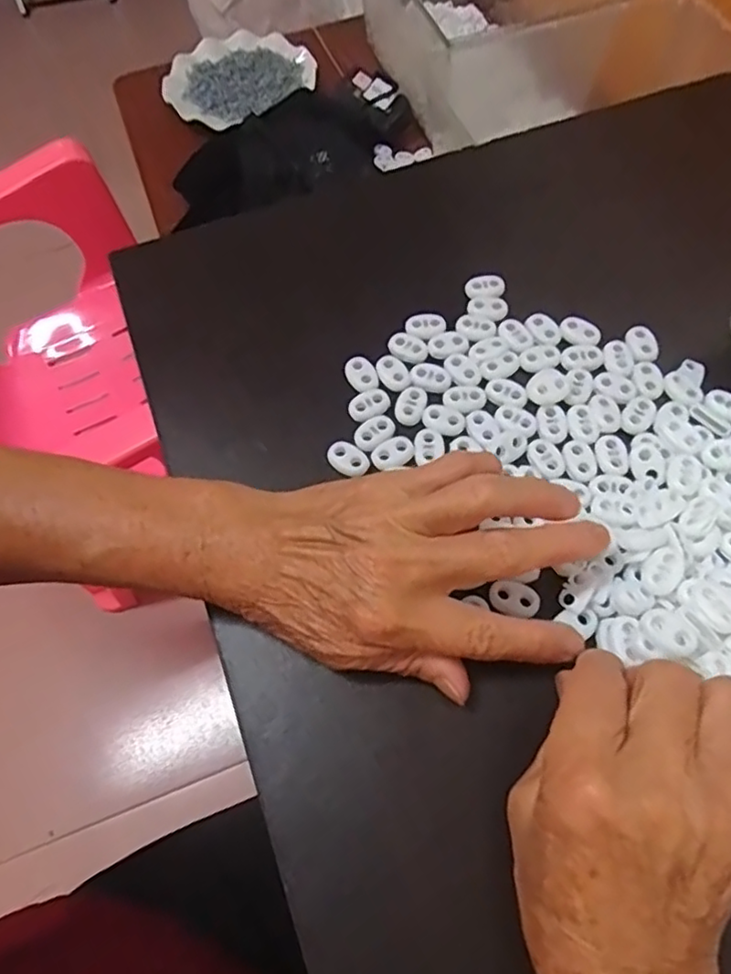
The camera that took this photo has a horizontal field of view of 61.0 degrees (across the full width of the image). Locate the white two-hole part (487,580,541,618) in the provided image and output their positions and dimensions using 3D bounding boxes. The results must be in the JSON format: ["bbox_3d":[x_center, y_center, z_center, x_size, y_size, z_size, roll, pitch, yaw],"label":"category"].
[{"bbox_3d":[0.067,0.050,0.280,0.022,0.004,0.014,9,66,8],"label":"white two-hole part"}]

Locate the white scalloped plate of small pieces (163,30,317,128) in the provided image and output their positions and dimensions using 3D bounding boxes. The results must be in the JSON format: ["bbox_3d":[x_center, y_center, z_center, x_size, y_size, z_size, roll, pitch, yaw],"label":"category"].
[{"bbox_3d":[-0.156,-0.510,0.780,0.184,0.031,0.158,-18,65,-5],"label":"white scalloped plate of small pieces"}]

